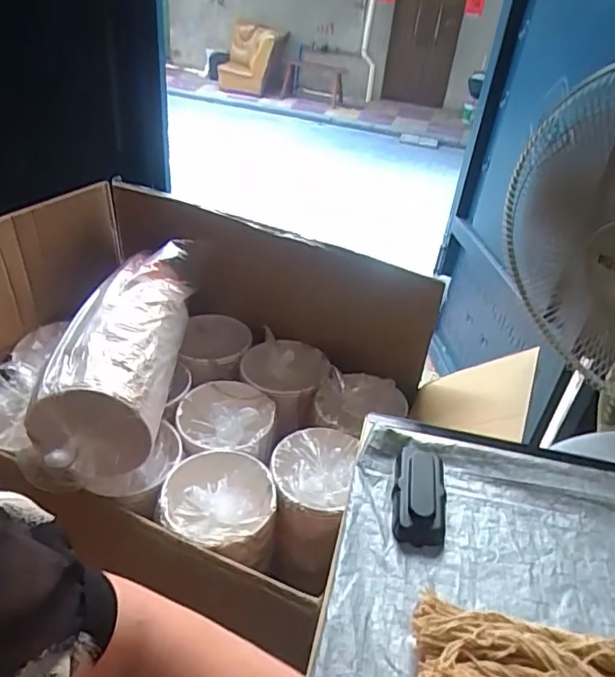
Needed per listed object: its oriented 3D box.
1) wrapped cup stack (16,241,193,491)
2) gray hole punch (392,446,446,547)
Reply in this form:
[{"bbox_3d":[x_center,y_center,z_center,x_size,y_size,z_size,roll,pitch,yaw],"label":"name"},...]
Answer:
[{"bbox_3d":[-0.281,0.022,0.845,0.148,0.140,0.403,6,36,-1],"label":"wrapped cup stack"},{"bbox_3d":[0.117,0.158,0.576,0.052,0.024,0.111,11,36,8],"label":"gray hole punch"}]

